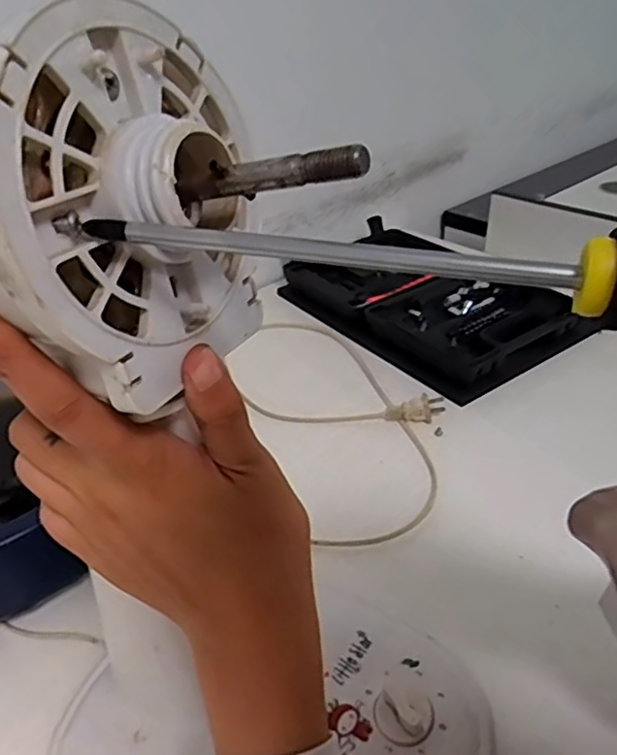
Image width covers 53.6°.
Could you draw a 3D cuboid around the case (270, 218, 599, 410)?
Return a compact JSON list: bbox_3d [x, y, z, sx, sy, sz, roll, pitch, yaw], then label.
[{"bbox_3d":[0.147,-0.110,0.788,0.234,0.040,0.384,-23,39,-27],"label":"case"}]

